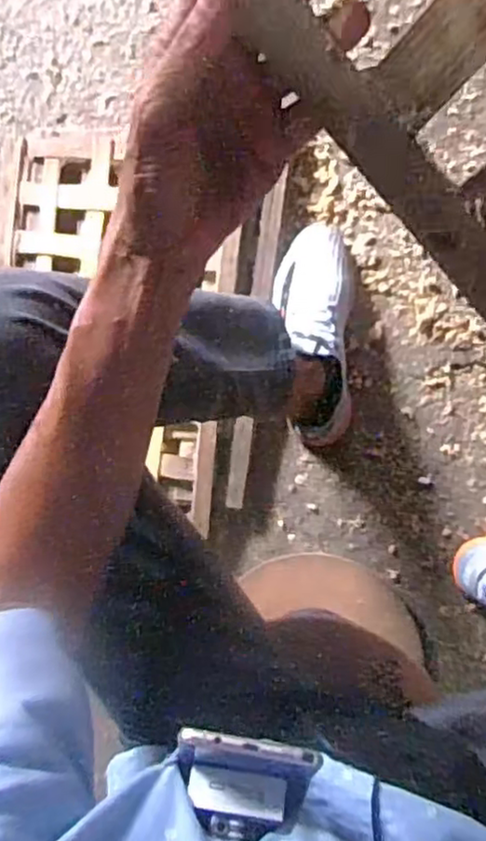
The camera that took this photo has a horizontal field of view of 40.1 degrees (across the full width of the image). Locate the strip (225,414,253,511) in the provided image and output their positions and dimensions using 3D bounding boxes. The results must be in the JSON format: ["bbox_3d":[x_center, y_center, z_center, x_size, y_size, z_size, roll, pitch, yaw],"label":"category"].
[{"bbox_3d":[-0.004,0.057,0.893,0.025,0.018,0.126,6,96,3],"label":"strip"}]

